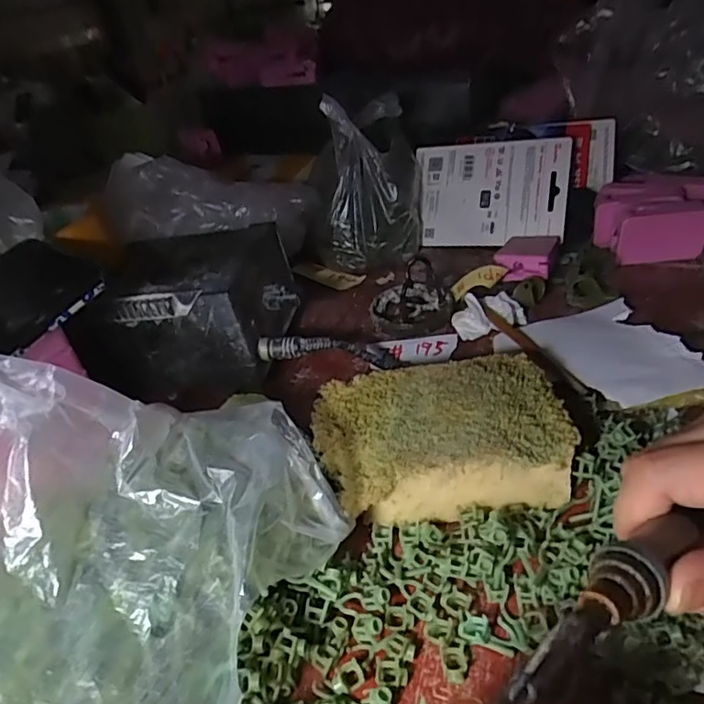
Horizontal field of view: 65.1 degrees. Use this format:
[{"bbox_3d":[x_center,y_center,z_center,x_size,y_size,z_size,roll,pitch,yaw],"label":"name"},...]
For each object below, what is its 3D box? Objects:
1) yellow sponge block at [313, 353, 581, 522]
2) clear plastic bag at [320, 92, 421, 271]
[{"bbox_3d":[0.051,0.047,0.324,0.137,0.035,0.093,-11,36,-4],"label":"yellow sponge block"},{"bbox_3d":[0.021,-0.159,0.526,0.081,0.134,0.098,1,37,11],"label":"clear plastic bag"}]

